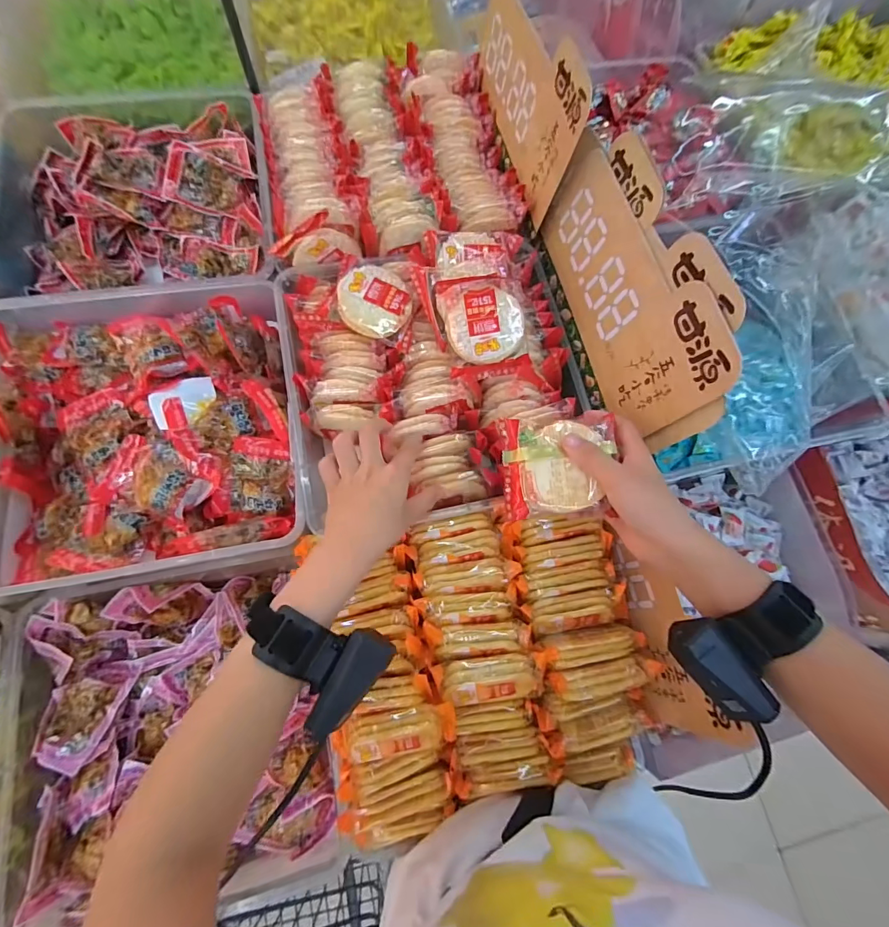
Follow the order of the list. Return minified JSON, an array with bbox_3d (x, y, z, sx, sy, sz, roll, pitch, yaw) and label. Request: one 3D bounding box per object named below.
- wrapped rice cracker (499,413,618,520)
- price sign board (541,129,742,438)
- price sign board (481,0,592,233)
[{"bbox_3d":[0.095,0.001,0.357,0.090,0.018,0.081,-3,76,-3],"label":"wrapped rice cracker"},{"bbox_3d":[0.165,-0.165,0.413,0.007,0.125,0.280,-7,66,-23],"label":"price sign board"},{"bbox_3d":[0.088,-0.412,0.463,0.008,0.131,0.271,-9,73,-14],"label":"price sign board"}]

